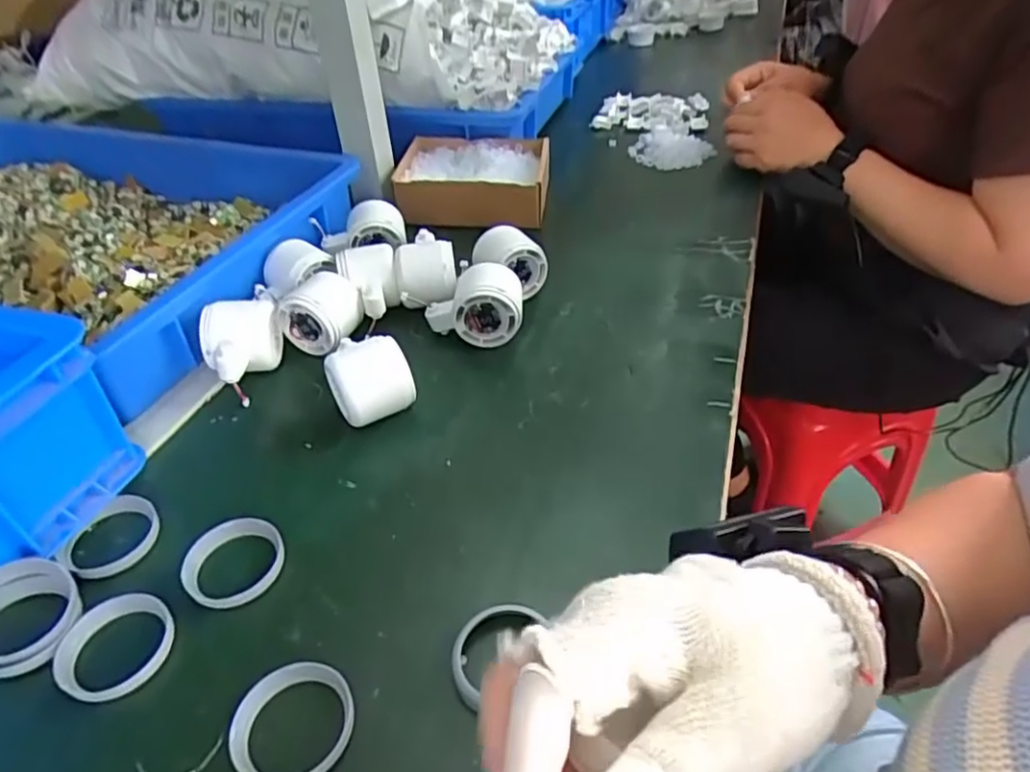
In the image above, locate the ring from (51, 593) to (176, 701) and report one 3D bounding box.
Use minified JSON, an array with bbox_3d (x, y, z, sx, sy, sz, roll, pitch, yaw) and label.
[{"bbox_3d":[-0.224,0.145,0.363,0.057,0.009,0.058,-2,42,2],"label":"ring"}]

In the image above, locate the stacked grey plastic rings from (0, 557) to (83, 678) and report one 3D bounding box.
[{"bbox_3d":[-0.282,0.129,0.364,0.054,0.027,0.057,-20,44,-18],"label":"stacked grey plastic rings"}]

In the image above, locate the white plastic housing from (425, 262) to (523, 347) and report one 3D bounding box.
[{"bbox_3d":[-0.035,-0.069,0.549,0.081,0.058,0.051,-7,42,-4],"label":"white plastic housing"}]

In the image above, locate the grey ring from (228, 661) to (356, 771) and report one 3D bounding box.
[{"bbox_3d":[-0.112,0.171,0.330,0.055,0.012,0.061,23,48,26],"label":"grey ring"}]

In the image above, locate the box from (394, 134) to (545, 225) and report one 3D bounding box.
[{"bbox_3d":[-0.048,-0.238,0.759,0.170,0.057,0.137,3,42,8],"label":"box"}]

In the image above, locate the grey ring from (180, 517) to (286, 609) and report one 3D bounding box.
[{"bbox_3d":[-0.175,0.109,0.402,0.059,0.012,0.054,-2,42,2],"label":"grey ring"}]

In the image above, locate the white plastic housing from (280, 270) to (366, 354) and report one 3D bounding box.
[{"bbox_3d":[-0.167,-0.066,0.563,0.063,0.049,0.054,13,44,18],"label":"white plastic housing"}]

